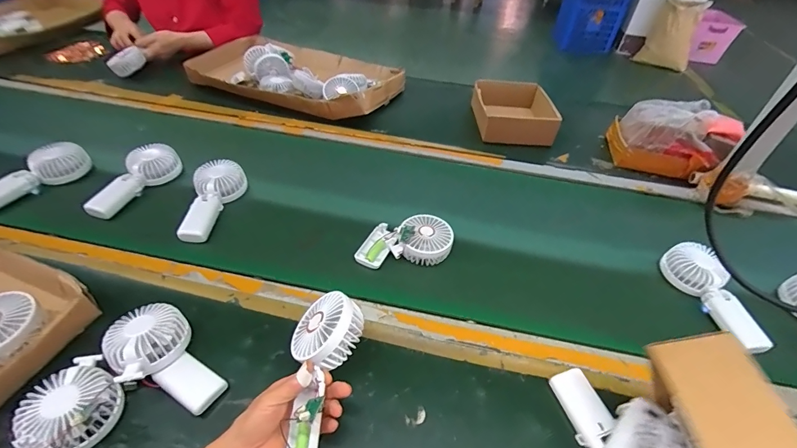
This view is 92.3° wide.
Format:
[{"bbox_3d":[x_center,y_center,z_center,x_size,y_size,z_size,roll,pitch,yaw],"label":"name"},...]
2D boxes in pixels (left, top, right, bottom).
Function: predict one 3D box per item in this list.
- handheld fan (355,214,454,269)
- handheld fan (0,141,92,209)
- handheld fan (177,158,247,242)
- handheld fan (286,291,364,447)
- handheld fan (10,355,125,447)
[{"bbox_3d":[0.009,0.026,0.630,0.149,0.059,0.087,0,43,-6],"label":"handheld fan"},{"bbox_3d":[-0.654,-0.086,0.679,0.072,0.042,0.175,25,46,20],"label":"handheld fan"},{"bbox_3d":[-0.321,-0.037,0.662,0.088,0.057,0.172,1,43,-6],"label":"handheld fan"},{"bbox_3d":[-0.090,0.158,0.408,0.076,0.068,0.181,9,63,3],"label":"handheld fan"},{"bbox_3d":[-0.345,0.216,0.394,0.085,0.054,0.169,-5,44,-12],"label":"handheld fan"}]

